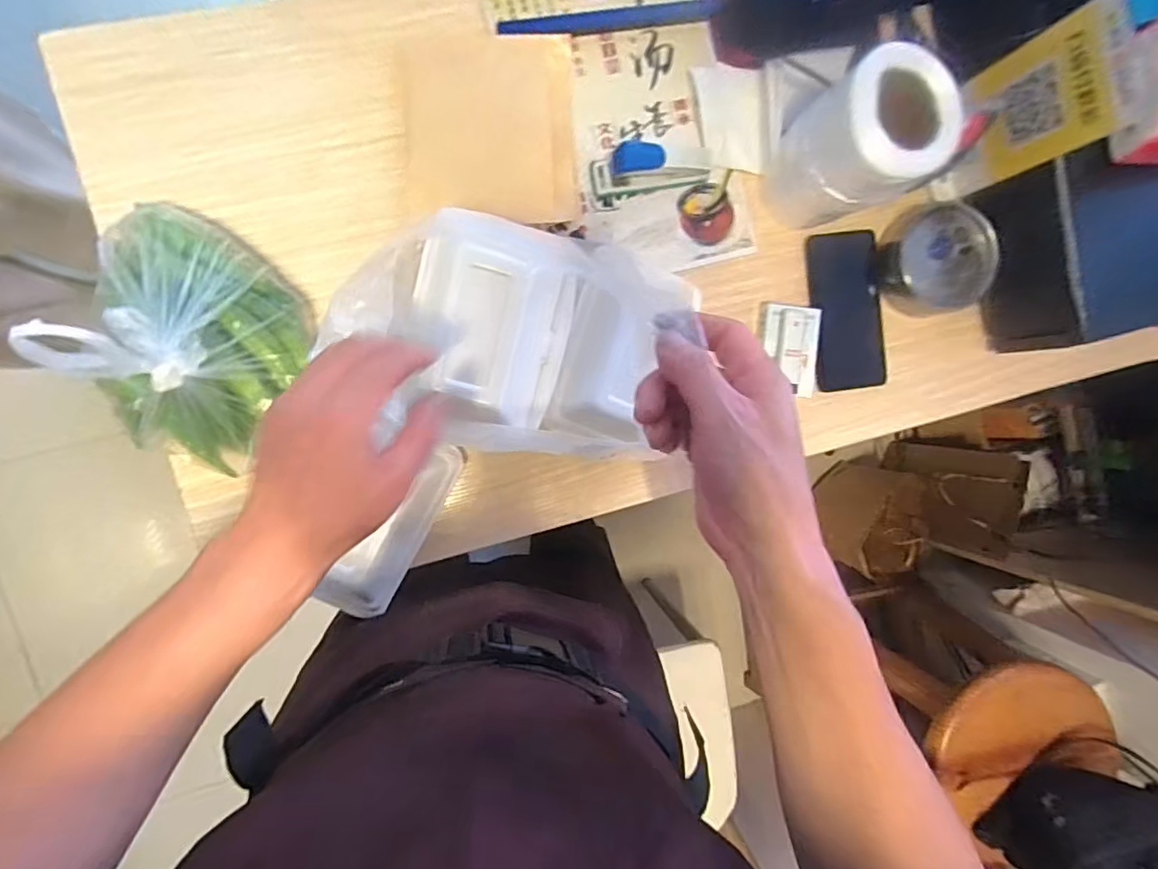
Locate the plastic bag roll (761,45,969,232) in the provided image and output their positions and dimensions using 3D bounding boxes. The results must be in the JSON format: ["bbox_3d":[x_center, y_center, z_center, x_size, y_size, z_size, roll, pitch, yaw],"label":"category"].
[{"bbox_3d":[0.234,-0.248,0.516,0.080,0.162,0.100,-30,97,-6],"label":"plastic bag roll"}]

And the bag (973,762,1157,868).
[{"bbox_3d":[0.698,0.516,0.769,0.255,0.175,0.112,-16,96,-8],"label":"bag"}]

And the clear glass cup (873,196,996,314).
[{"bbox_3d":[0.363,-0.179,0.596,0.099,0.047,0.111,-20,96,-8],"label":"clear glass cup"}]

